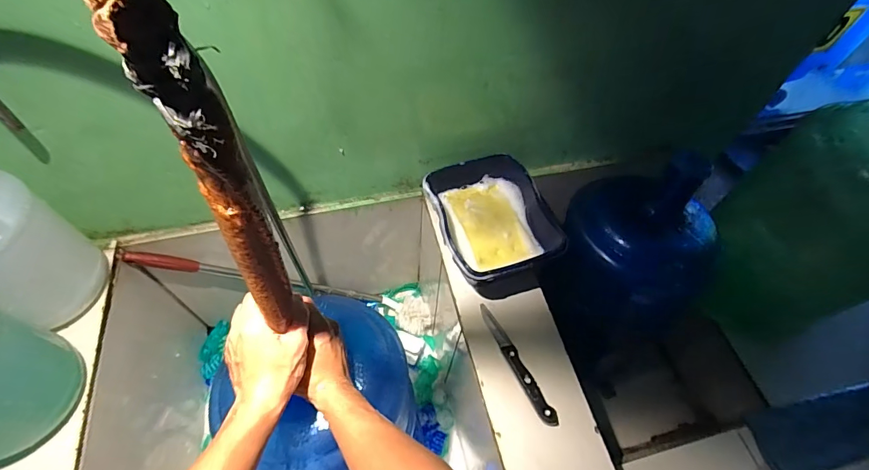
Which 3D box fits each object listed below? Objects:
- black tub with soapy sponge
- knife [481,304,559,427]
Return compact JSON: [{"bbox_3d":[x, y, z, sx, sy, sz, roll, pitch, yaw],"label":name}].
[{"bbox_3d":[0.082,-0.017,0.643,0.156,0.079,0.203,-15,60,-14],"label":"black tub with soapy sponge"},{"bbox_3d":[0.110,0.172,0.567,0.022,0.011,0.177,-22,61,-17],"label":"knife"}]

